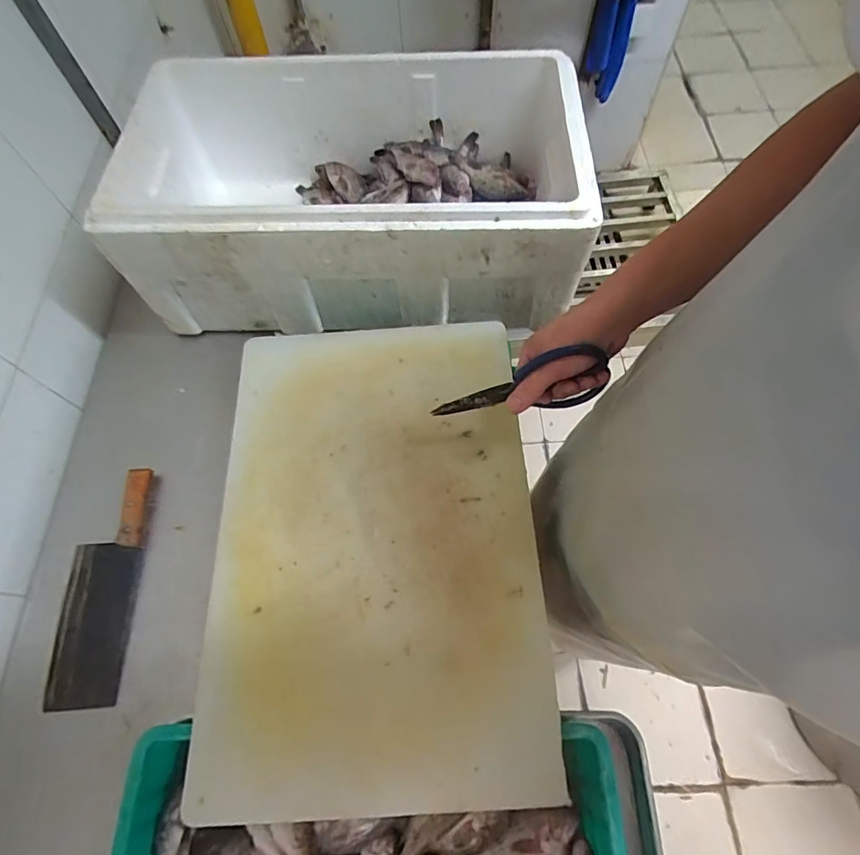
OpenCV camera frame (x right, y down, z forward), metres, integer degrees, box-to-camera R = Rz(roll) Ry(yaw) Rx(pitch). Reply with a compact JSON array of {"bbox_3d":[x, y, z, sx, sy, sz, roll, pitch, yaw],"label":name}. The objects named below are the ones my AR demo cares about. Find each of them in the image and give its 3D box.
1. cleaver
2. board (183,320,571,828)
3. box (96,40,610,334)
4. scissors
[{"bbox_3d":[-0.456,0.211,0.678,0.095,0.022,0.306,-4,65,0],"label":"cleaver"},{"bbox_3d":[-0.070,0.118,0.604,0.380,0.021,0.567,-4,65,0],"label":"board"},{"bbox_3d":[-0.112,-0.395,0.818,0.660,0.239,0.421,1,65,3],"label":"box"},{"bbox_3d":[0.097,-0.035,0.551,0.190,0.090,0.025,-16,62,25],"label":"scissors"}]

